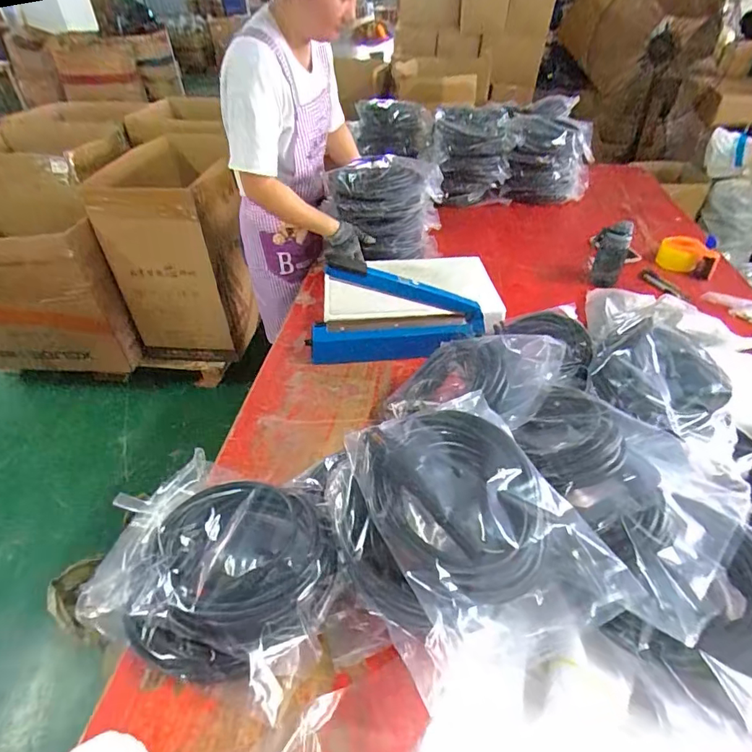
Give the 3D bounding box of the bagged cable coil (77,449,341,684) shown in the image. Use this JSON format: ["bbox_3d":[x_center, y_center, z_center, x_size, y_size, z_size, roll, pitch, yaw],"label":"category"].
[{"bbox_3d":[-0.218,0.258,0.668,0.339,0.102,0.275,10,43,12],"label":"bagged cable coil"}]

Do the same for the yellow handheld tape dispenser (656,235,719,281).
[{"bbox_3d":[0.883,-0.334,1.347,0.068,0.089,0.161,-32,50,-30],"label":"yellow handheld tape dispenser"}]

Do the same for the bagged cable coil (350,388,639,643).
[{"bbox_3d":[0.115,0.180,0.618,0.259,0.107,0.326,-15,53,-13],"label":"bagged cable coil"}]

